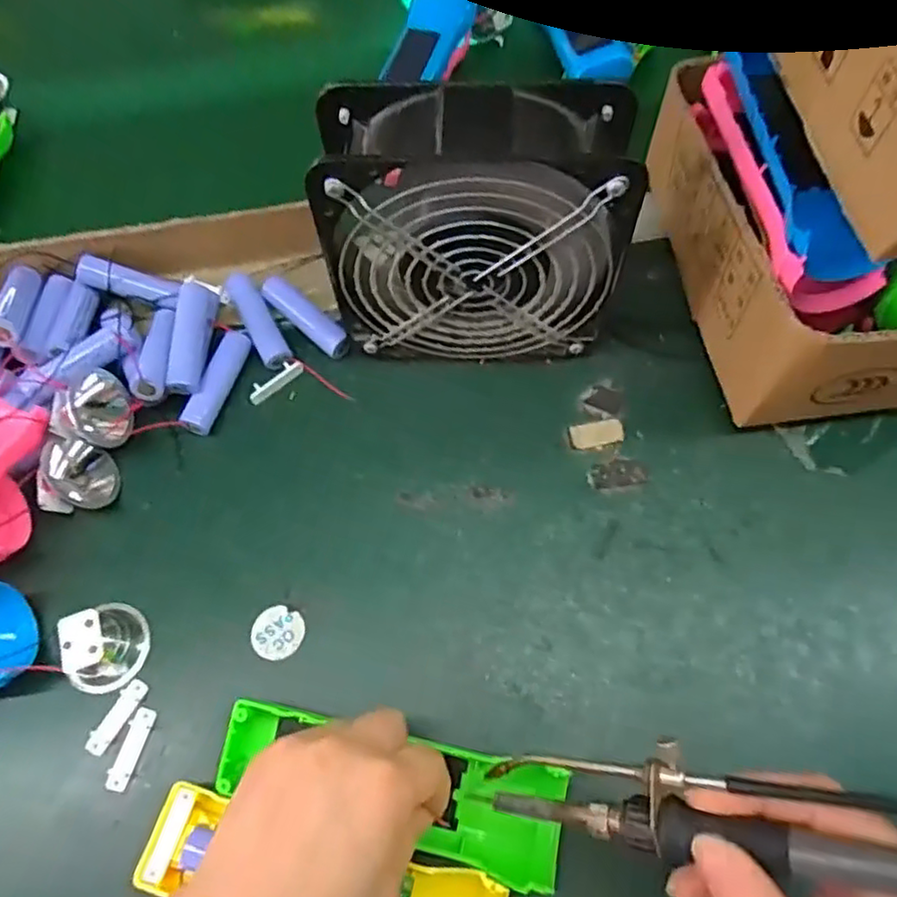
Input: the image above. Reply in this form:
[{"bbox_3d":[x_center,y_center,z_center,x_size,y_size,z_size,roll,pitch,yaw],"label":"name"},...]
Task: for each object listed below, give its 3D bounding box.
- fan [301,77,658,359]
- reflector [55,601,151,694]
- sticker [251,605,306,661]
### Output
[{"bbox_3d":[0.015,-0.109,0.354,0.144,0.149,0.060,0,65,2],"label":"fan"},{"bbox_3d":[-0.174,0.099,0.338,0.036,0.025,0.042,-14,65,-4],"label":"reflector"},{"bbox_3d":[-0.089,0.095,0.347,0.026,0.004,0.026,-1,65,2],"label":"sticker"}]

